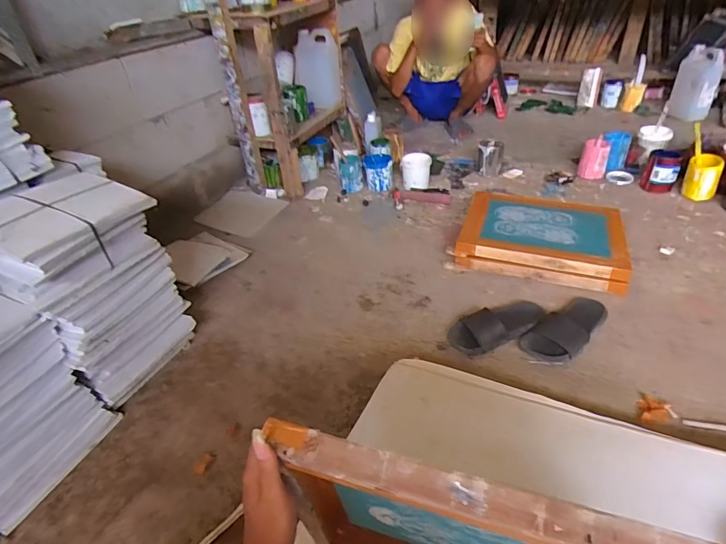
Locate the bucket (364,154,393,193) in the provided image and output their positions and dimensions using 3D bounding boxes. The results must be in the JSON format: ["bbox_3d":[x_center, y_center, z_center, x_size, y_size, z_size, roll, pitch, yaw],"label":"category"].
[{"bbox_3d":[0.063,-0.386,1.676,0.109,0.115,0.104,-4,36,3],"label":"bucket"}]

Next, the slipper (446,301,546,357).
[{"bbox_3d":[0.352,0.137,1.132,0.255,0.063,0.111,-19,38,-17],"label":"slipper"}]

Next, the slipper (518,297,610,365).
[{"bbox_3d":[0.519,0.135,1.087,0.249,0.066,0.114,-28,41,-28],"label":"slipper"}]

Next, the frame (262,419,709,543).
[{"bbox_3d":[0.129,0.322,0.498,0.430,0.352,0.056,7,49,19],"label":"frame"}]

